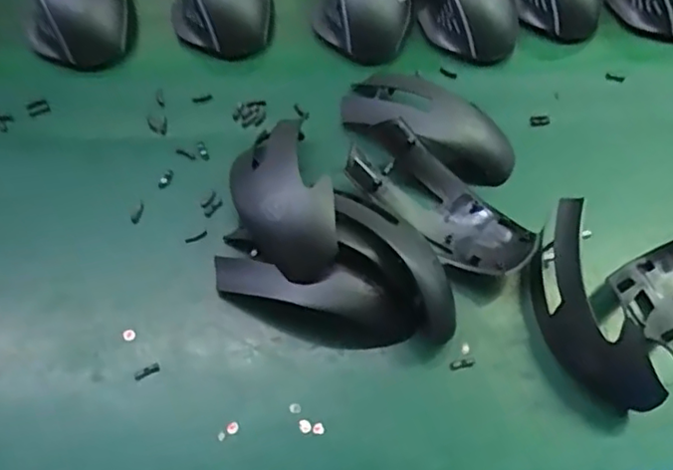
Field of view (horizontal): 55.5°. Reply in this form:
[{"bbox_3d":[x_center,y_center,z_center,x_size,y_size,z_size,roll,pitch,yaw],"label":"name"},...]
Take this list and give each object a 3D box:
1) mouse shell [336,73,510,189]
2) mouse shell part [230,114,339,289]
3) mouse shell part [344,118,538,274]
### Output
[{"bbox_3d":[0.063,-0.076,0.420,0.120,0.033,0.058,24,62,9],"label":"mouse shell"},{"bbox_3d":[-0.031,-0.022,0.355,0.047,0.032,0.102,-14,63,-11],"label":"mouse shell part"},{"bbox_3d":[0.062,-0.019,0.383,0.118,0.033,0.052,33,64,14],"label":"mouse shell part"}]

